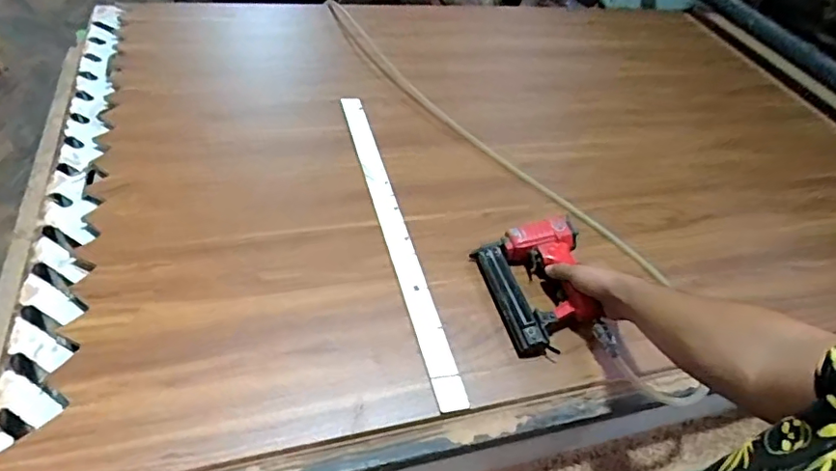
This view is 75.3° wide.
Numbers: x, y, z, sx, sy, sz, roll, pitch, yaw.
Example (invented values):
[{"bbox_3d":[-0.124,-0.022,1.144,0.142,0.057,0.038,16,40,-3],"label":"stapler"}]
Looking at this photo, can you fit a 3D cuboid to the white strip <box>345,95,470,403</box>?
[{"bbox_3d":[-0.046,-0.027,0.935,0.042,0.008,0.705,-7,48,-16],"label":"white strip"}]

